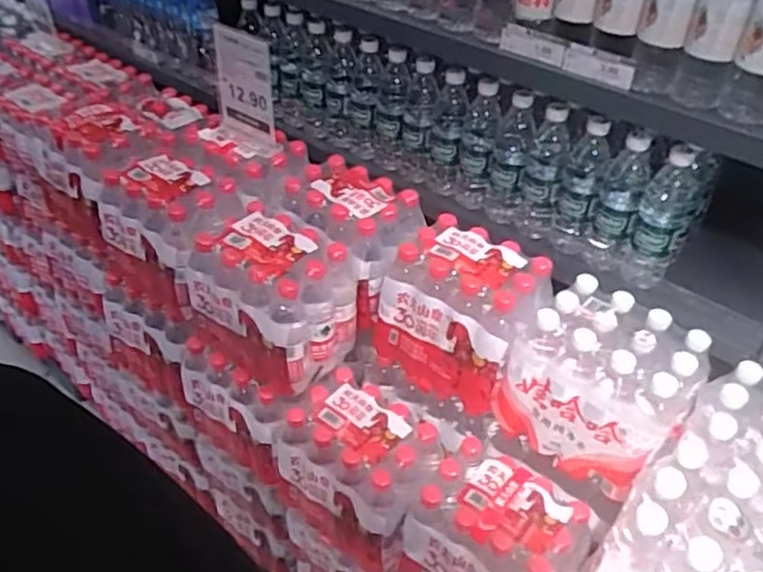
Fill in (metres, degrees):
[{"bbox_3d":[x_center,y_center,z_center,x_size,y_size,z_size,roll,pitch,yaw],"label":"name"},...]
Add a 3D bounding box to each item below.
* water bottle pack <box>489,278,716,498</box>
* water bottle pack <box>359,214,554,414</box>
[{"bbox_3d":[0.321,0.144,1.018,0.240,0.206,0.173,28,47,28],"label":"water bottle pack"},{"bbox_3d":[0.121,0.041,1.134,0.285,0.235,0.180,32,49,31],"label":"water bottle pack"}]

